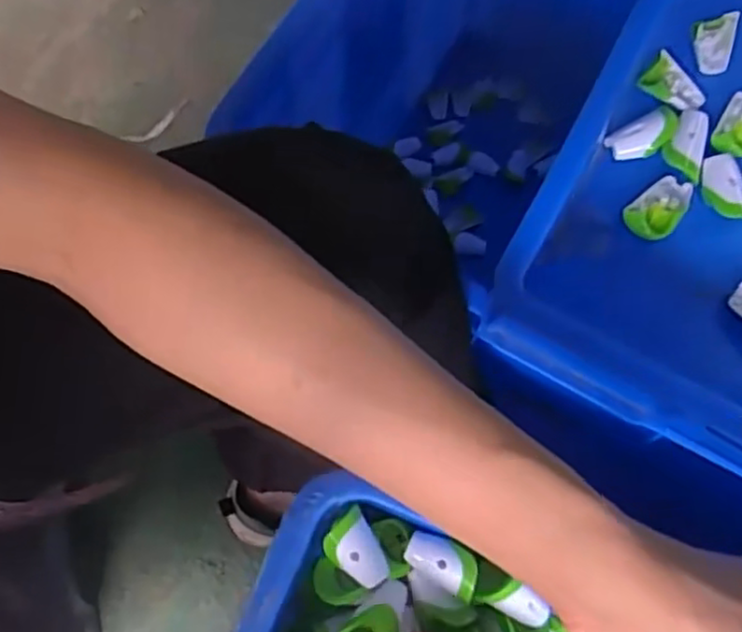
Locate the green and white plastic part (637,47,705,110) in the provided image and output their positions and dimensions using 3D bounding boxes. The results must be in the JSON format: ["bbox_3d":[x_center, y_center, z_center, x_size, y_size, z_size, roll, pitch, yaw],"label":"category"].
[{"bbox_3d":[0.204,-0.155,0.464,0.042,0.010,0.027,40,76,11],"label":"green and white plastic part"}]

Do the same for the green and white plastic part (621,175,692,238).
[{"bbox_3d":[0.183,-0.069,0.433,0.048,0.008,0.030,-42,78,-12],"label":"green and white plastic part"}]

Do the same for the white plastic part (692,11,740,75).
[{"bbox_3d":[0.236,-0.190,0.476,0.029,0.010,0.046,15,73,4],"label":"white plastic part"}]

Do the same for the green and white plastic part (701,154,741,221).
[{"bbox_3d":[0.226,-0.081,0.436,0.023,0.008,0.046,-24,75,-8],"label":"green and white plastic part"}]

